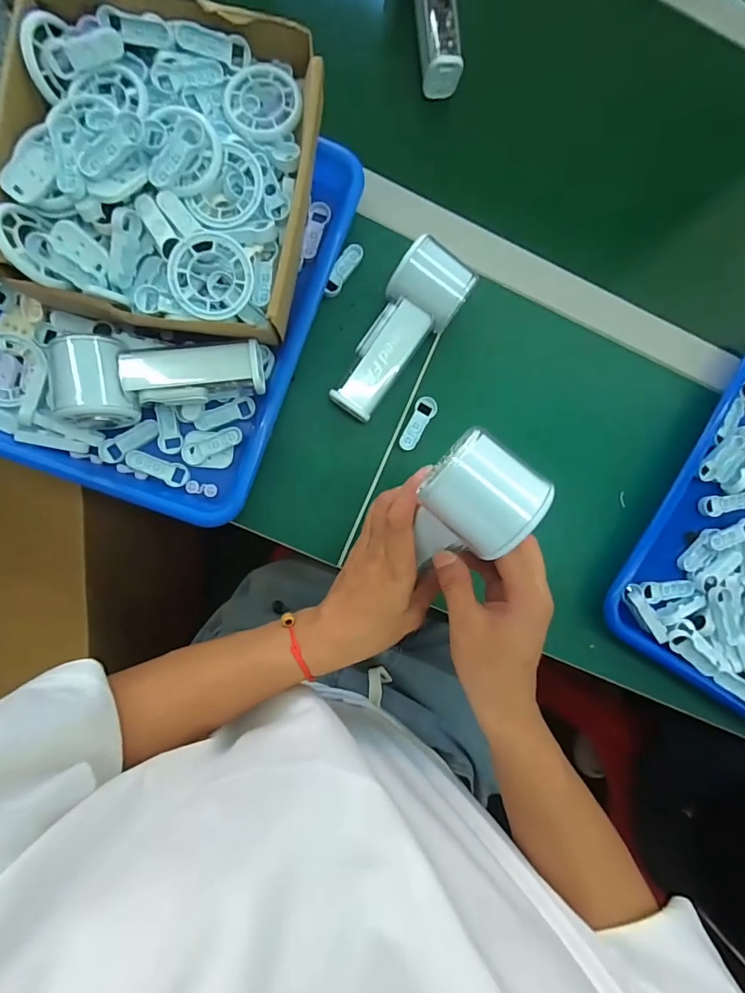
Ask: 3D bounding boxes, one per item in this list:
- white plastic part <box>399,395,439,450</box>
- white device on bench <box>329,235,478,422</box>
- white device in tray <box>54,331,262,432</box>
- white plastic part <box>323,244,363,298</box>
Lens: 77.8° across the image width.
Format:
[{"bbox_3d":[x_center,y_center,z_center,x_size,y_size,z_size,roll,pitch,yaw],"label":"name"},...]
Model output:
[{"bbox_3d":[0.040,-0.065,0.412,0.018,0.006,0.051,31,84,-4],"label":"white plastic part"},{"bbox_3d":[0.023,-0.134,0.390,0.062,0.046,0.150,34,96,-4],"label":"white device on bench"},{"bbox_3d":[-0.161,-0.093,0.360,0.149,0.042,0.064,-7,88,-7],"label":"white device in tray"},{"bbox_3d":[-0.026,-0.199,0.405,0.015,0.007,0.050,33,84,-4],"label":"white plastic part"}]

